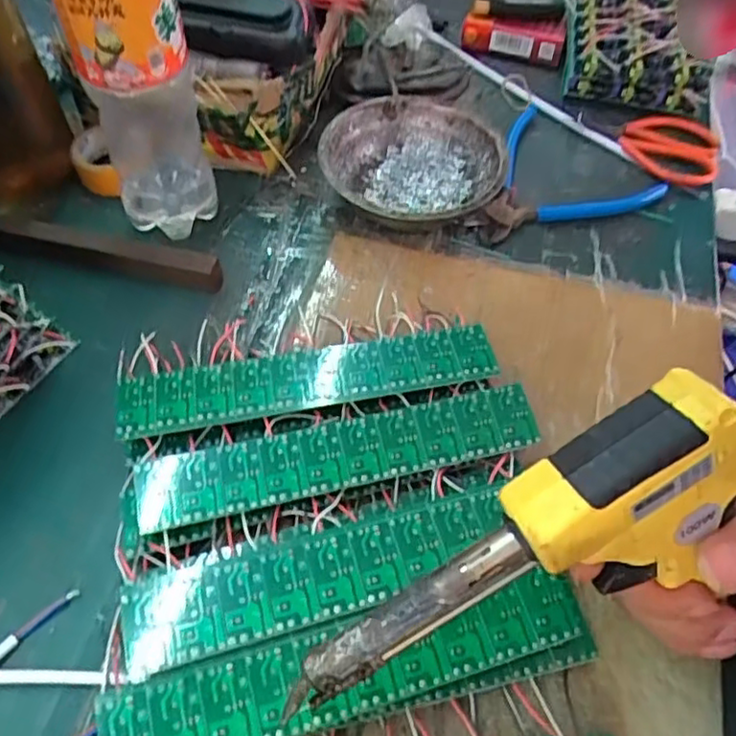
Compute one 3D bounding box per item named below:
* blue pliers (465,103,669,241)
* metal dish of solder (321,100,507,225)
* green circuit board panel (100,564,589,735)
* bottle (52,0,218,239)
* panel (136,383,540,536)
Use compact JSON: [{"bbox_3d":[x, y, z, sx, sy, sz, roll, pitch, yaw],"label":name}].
[{"bbox_3d":[0.130,-0.157,0.502,0.148,0.012,0.127,-13,57,-11],"label":"blue pliers"},{"bbox_3d":[0.030,-0.138,0.468,0.120,0.042,0.127,1,55,-2],"label":"metal dish of solder"},{"bbox_3d":[-0.006,0.129,0.284,0.203,0.018,0.038,-13,57,-11],"label":"green circuit board panel"},{"bbox_3d":[-0.134,-0.177,0.369,0.058,0.243,0.071,-18,58,-14],"label":"bottle"},{"bbox_3d":[-0.014,0.041,0.337,0.199,0.005,0.041,-11,64,-9],"label":"panel"}]

